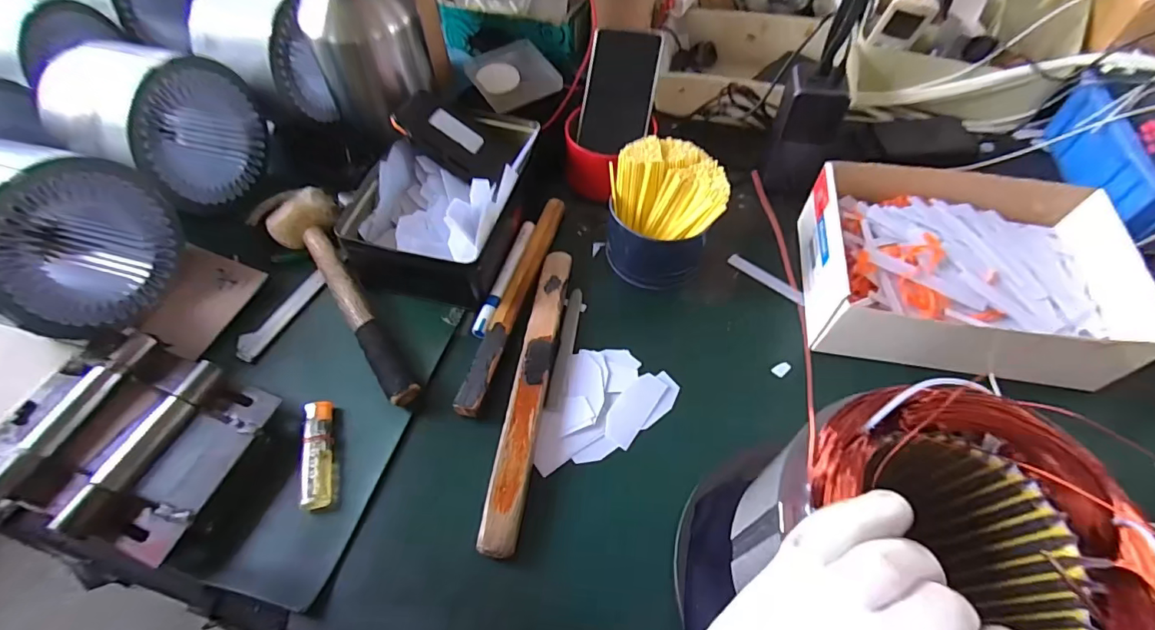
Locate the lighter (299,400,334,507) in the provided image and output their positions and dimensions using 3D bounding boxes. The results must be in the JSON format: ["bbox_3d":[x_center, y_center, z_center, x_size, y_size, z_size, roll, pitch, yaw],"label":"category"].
[{"bbox_3d":[-0.207,0.110,0.401,0.021,0.010,0.084,-11,58,-5],"label":"lighter"}]

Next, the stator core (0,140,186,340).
[{"bbox_3d":[-0.467,-0.070,0.438,0.135,0.133,0.154,13,59,10],"label":"stator core"}]

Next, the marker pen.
[{"bbox_3d":[-0.071,-0.040,0.498,0.015,0.013,0.148,13,59,10],"label":"marker pen"}]

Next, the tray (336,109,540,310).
[{"bbox_3d":[-0.132,-0.130,0.513,0.152,0.062,0.220,11,59,9],"label":"tray"}]

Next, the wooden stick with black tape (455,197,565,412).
[{"bbox_3d":[-0.059,-0.021,0.483,0.023,0.019,0.255,13,59,10],"label":"wooden stick with black tape"}]

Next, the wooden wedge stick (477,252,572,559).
[{"bbox_3d":[-0.039,0.053,0.426,0.028,0.016,0.274,6,59,5],"label":"wooden wedge stick"}]

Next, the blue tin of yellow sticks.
[{"bbox_3d":[0.080,-0.098,0.474,0.103,0.079,0.120,2,58,4],"label":"blue tin of yellow sticks"}]

